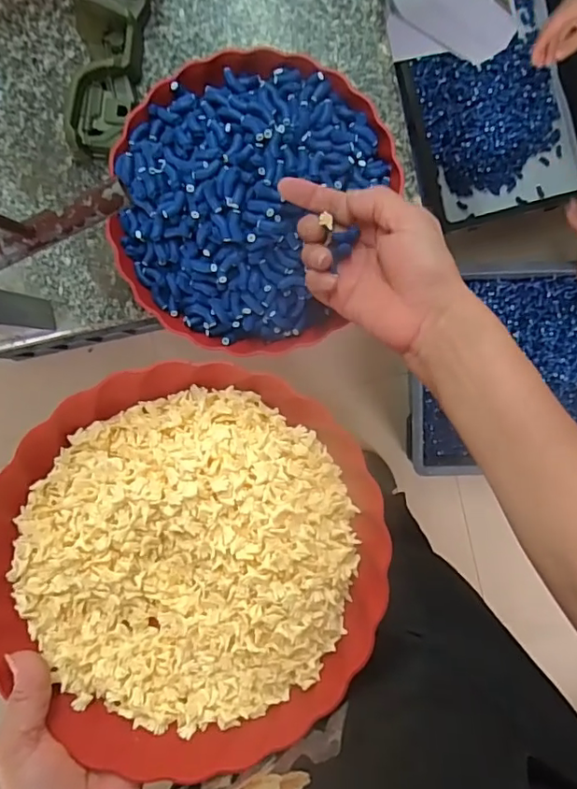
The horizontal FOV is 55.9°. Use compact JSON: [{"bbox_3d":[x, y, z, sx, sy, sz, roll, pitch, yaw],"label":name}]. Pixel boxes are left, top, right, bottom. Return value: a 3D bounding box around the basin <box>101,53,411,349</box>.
[{"bbox_3d":[-0.039,-0.164,0.460,0.217,0.071,0.235,0,84,4],"label":"basin"}]

